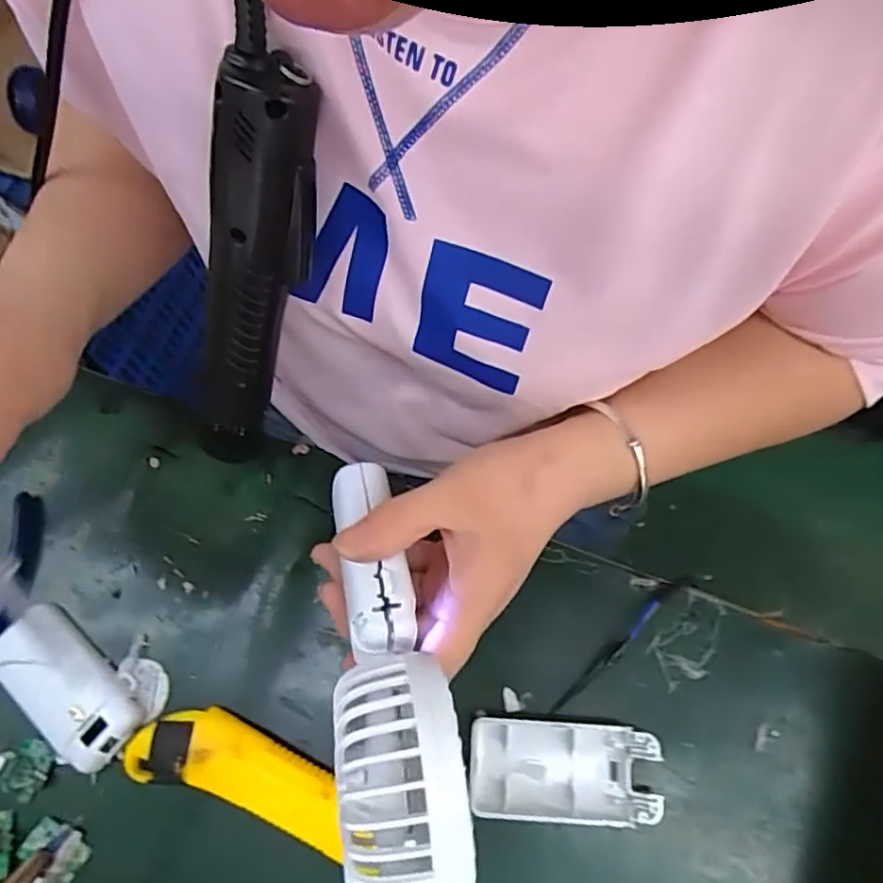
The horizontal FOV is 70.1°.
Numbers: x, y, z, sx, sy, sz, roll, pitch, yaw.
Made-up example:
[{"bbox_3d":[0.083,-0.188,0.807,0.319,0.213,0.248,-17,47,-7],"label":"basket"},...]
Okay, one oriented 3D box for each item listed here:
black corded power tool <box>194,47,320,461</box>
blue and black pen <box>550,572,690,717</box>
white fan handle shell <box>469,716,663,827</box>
[{"bbox_3d":[-0.088,-0.066,0.290,0.040,0.192,0.028,33,38,15],"label":"black corded power tool"},{"bbox_3d":[0.099,0.109,0.346,0.106,0.008,0.010,-40,71,-13],"label":"blue and black pen"},{"bbox_3d":[0.062,0.168,0.322,0.093,0.013,0.045,2,70,4],"label":"white fan handle shell"}]

